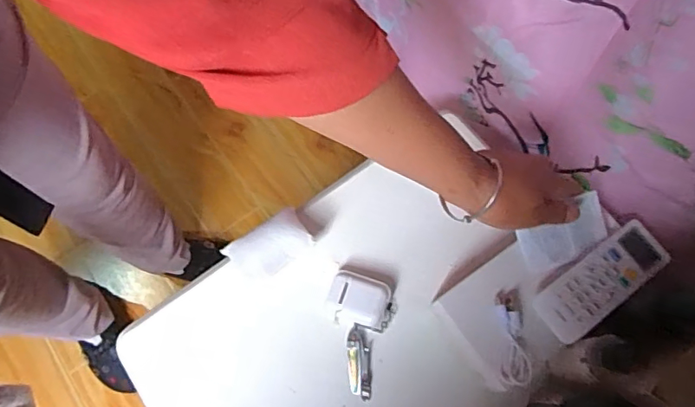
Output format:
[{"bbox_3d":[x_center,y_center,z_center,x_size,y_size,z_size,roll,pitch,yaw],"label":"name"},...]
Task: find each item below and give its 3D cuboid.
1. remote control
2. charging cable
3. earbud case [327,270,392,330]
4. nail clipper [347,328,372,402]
[{"bbox_3d":[0.220,0.066,0.443,0.132,0.017,0.046,-34,73,-10],"label":"remote control"},{"bbox_3d":[0.140,0.112,0.436,0.025,0.012,0.078,-1,71,1],"label":"charging cable"},{"bbox_3d":[0.011,0.095,0.504,0.058,0.031,0.047,16,72,7],"label":"earbud case"},{"bbox_3d":[0.011,0.155,0.494,0.023,0.014,0.063,1,71,2],"label":"nail clipper"}]

